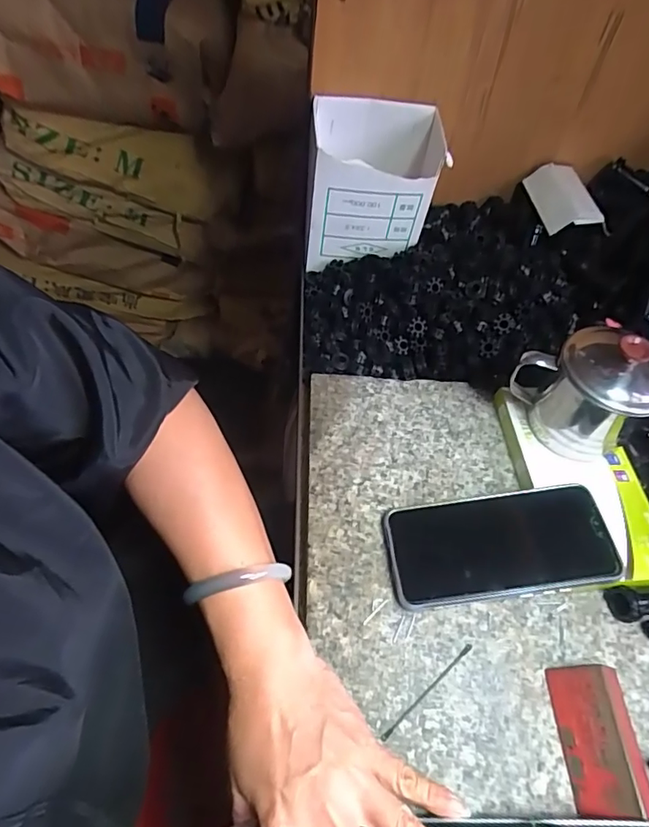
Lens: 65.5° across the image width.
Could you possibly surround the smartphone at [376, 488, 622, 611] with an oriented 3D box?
[{"bbox_3d":[0.127,0.096,0.373,0.156,0.013,0.075,-7,51,1],"label":"smartphone"}]

